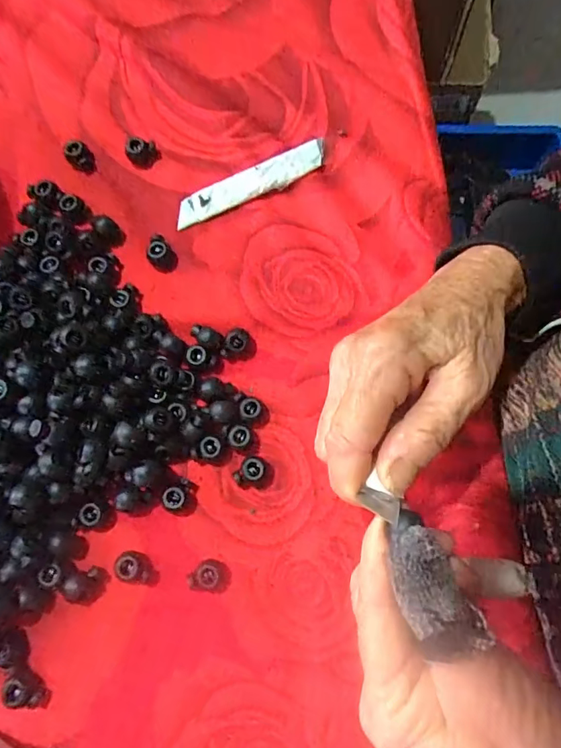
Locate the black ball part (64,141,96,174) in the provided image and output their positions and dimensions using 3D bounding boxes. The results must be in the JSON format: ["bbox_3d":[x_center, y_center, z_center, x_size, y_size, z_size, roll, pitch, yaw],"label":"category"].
[{"bbox_3d":[-0.130,-0.140,0.310,0.015,0.012,0.016,-1,74,2],"label":"black ball part"}]

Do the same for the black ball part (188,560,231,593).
[{"bbox_3d":[-0.037,0.108,0.254,0.020,0.010,0.015,19,75,7],"label":"black ball part"}]

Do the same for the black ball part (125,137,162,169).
[{"bbox_3d":[-0.089,-0.143,0.309,0.019,0.012,0.016,-25,74,-5],"label":"black ball part"}]

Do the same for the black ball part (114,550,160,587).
[{"bbox_3d":[-0.076,0.104,0.254,0.022,0.010,0.013,20,75,7],"label":"black ball part"}]

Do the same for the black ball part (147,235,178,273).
[{"bbox_3d":[-0.072,-0.072,0.291,0.020,0.010,0.016,38,79,12],"label":"black ball part"}]

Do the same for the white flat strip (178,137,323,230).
[{"bbox_3d":[-0.019,-0.122,0.303,0.101,0.007,0.020,-25,74,-5],"label":"white flat strip"}]

